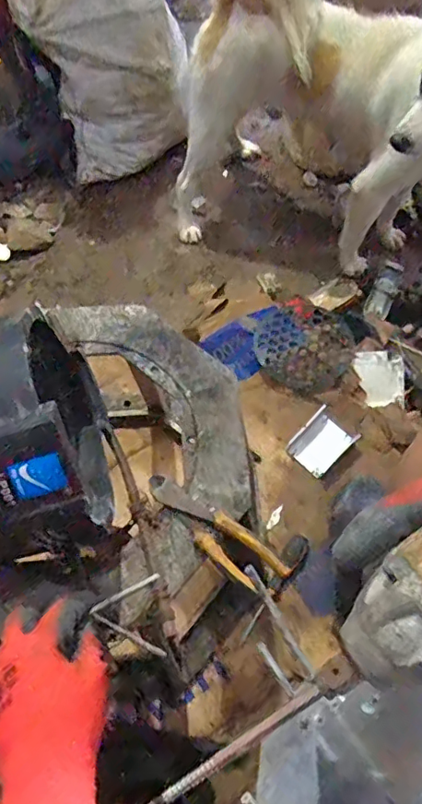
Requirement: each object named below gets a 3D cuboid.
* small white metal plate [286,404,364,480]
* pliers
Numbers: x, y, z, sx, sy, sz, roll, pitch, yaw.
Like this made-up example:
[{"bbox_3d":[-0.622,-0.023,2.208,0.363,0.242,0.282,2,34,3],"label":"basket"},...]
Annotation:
[{"bbox_3d":[0.201,0.071,0.985,0.085,0.034,0.106,41,68,17],"label":"small white metal plate"},{"bbox_3d":[0.003,0.133,0.567,0.169,0.018,0.046,37,66,15],"label":"pliers"}]

